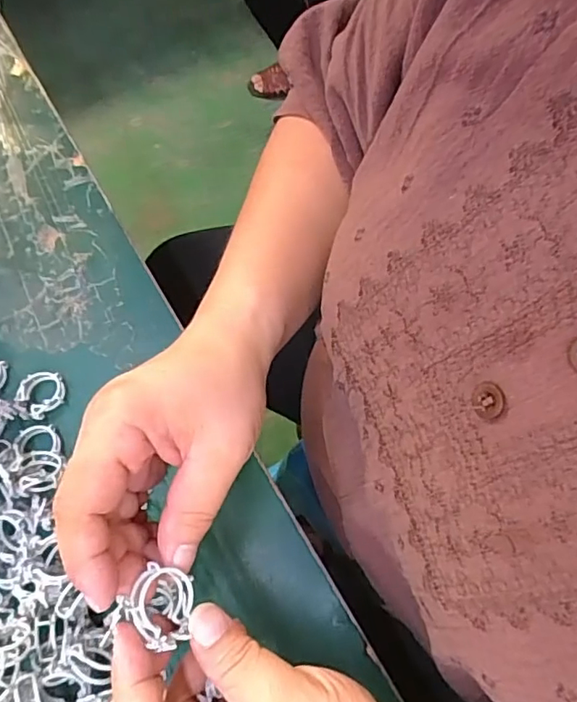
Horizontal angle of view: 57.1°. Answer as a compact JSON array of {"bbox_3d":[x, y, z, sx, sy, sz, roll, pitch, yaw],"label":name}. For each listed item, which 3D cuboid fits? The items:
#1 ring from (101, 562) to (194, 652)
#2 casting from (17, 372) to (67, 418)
[{"bbox_3d":[-0.053,0.100,0.210,0.028,0.018,0.027,12,69,3],"label":"ring"},{"bbox_3d":[-0.153,0.023,0.328,0.026,0.011,0.031,-40,73,-13],"label":"casting"}]

